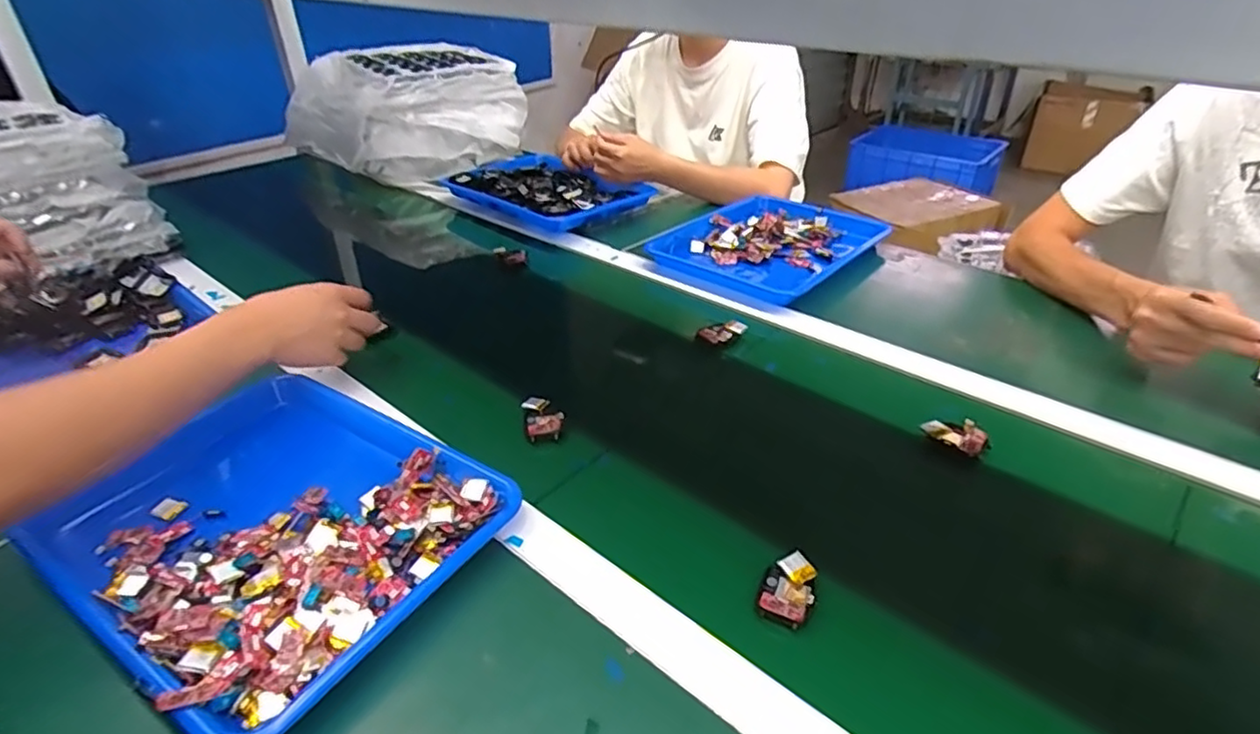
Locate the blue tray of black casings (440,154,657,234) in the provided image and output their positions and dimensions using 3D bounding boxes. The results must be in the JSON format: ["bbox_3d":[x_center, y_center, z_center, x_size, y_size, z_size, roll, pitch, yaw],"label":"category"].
[{"bbox_3d":[-0.142,-0.313,1.149,0.328,0.042,0.244,22,40,31],"label":"blue tray of black casings"}]

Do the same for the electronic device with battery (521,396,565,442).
[{"bbox_3d":[-0.084,0.052,0.641,0.038,0.021,0.052,-10,34,-13],"label":"electronic device with battery"}]

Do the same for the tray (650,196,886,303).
[{"bbox_3d":[0.201,-0.186,0.981,0.269,0.048,0.293,24,41,33],"label":"tray"}]

